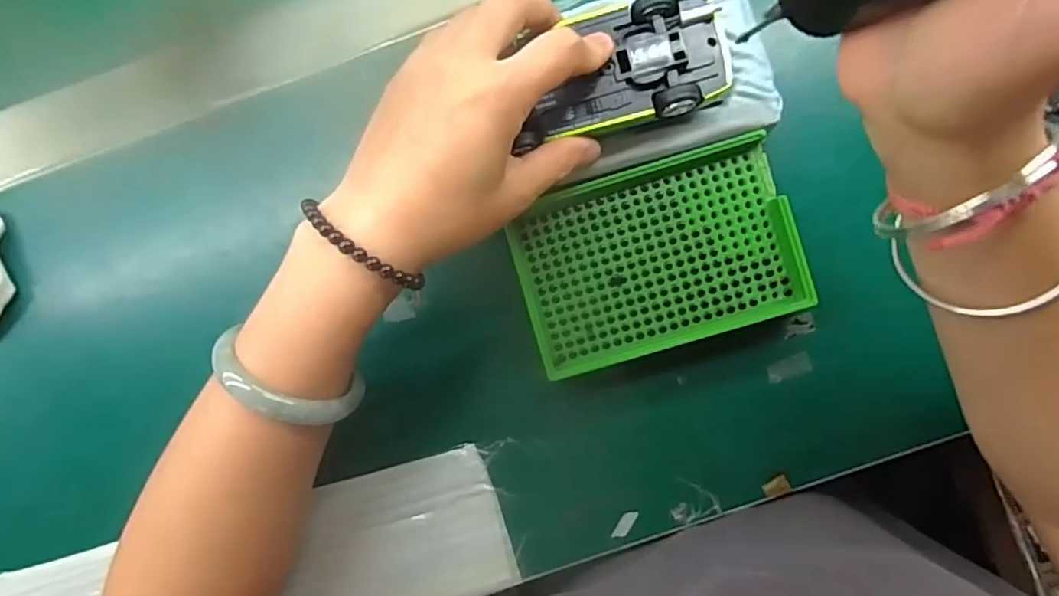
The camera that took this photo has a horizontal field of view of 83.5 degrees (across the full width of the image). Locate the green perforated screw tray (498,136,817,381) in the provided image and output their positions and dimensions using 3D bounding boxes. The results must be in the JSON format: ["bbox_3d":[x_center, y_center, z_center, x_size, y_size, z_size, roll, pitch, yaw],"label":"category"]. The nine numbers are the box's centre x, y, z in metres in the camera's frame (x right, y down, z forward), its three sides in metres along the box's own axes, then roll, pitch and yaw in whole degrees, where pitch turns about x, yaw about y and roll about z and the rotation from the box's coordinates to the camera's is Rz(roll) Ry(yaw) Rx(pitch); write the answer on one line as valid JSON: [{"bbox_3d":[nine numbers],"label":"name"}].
[{"bbox_3d":[0.065,-0.021,0.308,0.136,0.021,0.092,-16,88,1],"label":"green perforated screw tray"}]

